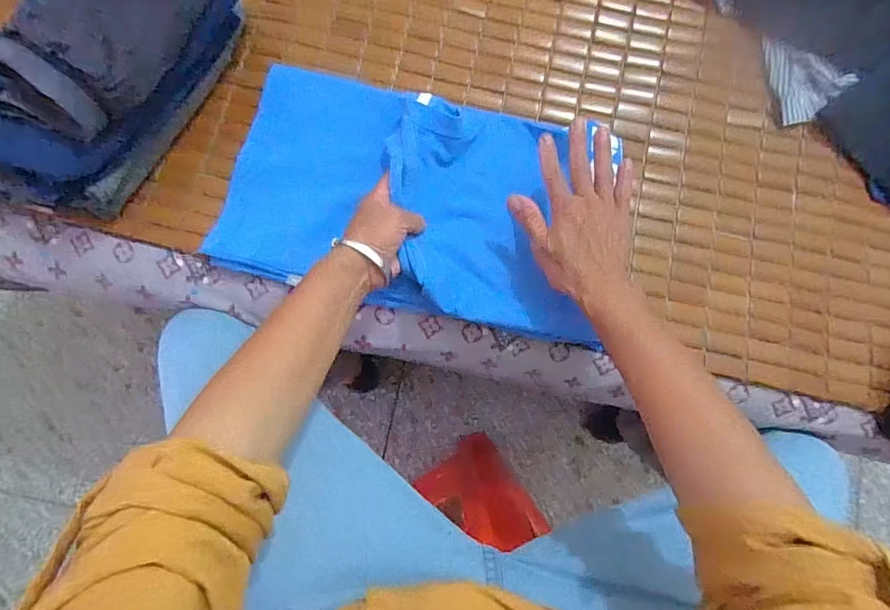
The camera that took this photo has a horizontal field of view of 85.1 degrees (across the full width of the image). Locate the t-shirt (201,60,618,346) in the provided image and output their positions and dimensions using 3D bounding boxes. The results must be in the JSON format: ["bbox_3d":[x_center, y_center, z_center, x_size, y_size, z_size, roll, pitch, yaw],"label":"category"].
[{"bbox_3d":[-0.027,-0.108,0.473,0.365,0.052,0.235,9,79,0],"label":"t-shirt"}]

